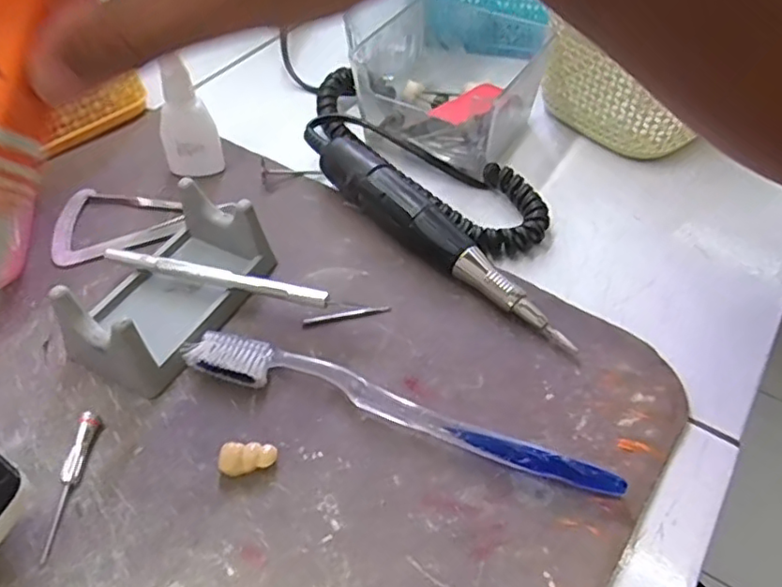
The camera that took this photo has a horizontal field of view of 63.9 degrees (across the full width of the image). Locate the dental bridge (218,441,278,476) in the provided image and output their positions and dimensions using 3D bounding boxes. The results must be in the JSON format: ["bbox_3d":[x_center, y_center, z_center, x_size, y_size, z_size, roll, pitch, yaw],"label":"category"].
[{"bbox_3d":[-0.058,0.067,0.253,0.022,0.008,0.012,0,49,-1],"label":"dental bridge"}]

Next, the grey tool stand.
[{"bbox_3d":[-0.104,-0.008,0.299,0.061,0.038,0.102,21,52,17],"label":"grey tool stand"}]

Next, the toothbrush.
[{"bbox_3d":[0.001,0.048,0.267,0.189,0.011,0.020,15,50,11],"label":"toothbrush"}]

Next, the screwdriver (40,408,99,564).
[{"bbox_3d":[-0.127,0.074,0.246,0.006,0.008,0.058,2,49,0],"label":"screwdriver"}]

